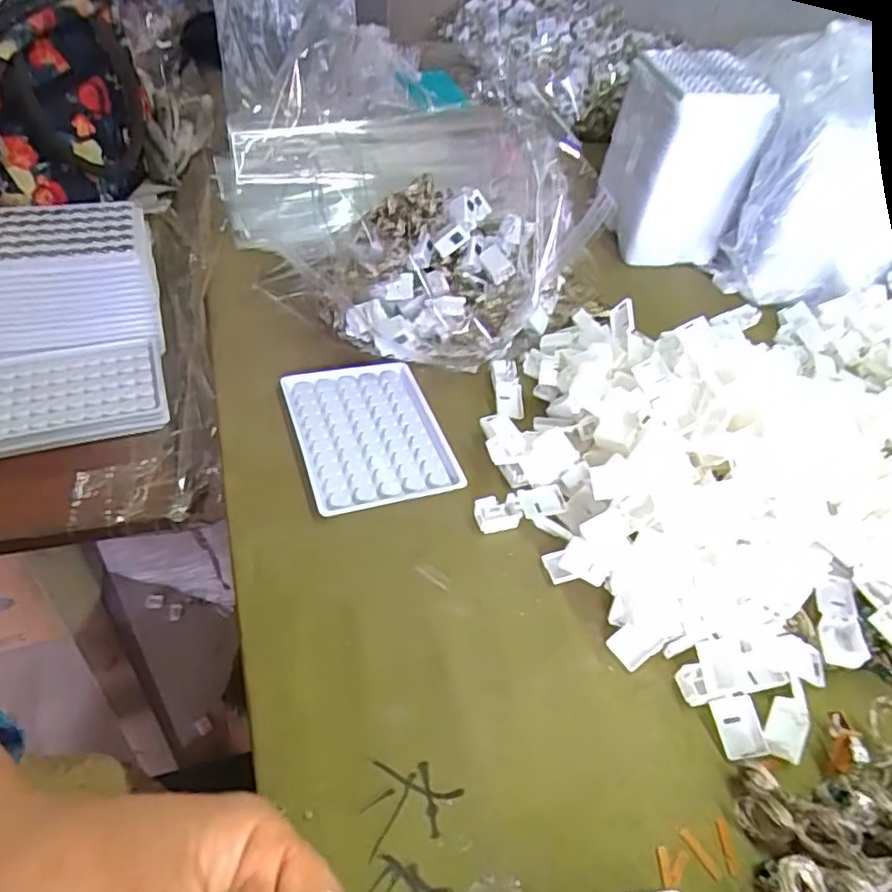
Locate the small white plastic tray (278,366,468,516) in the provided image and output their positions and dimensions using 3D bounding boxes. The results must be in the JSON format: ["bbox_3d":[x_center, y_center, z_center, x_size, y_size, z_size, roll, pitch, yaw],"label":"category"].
[{"bbox_3d":[-0.051,-0.011,0.439,0.097,0.010,0.123,-12,47,-17],"label":"small white plastic tray"}]

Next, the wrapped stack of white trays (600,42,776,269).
[{"bbox_3d":[0.228,-0.285,0.646,0.098,0.160,0.131,3,44,-3],"label":"wrapped stack of white trays"}]

